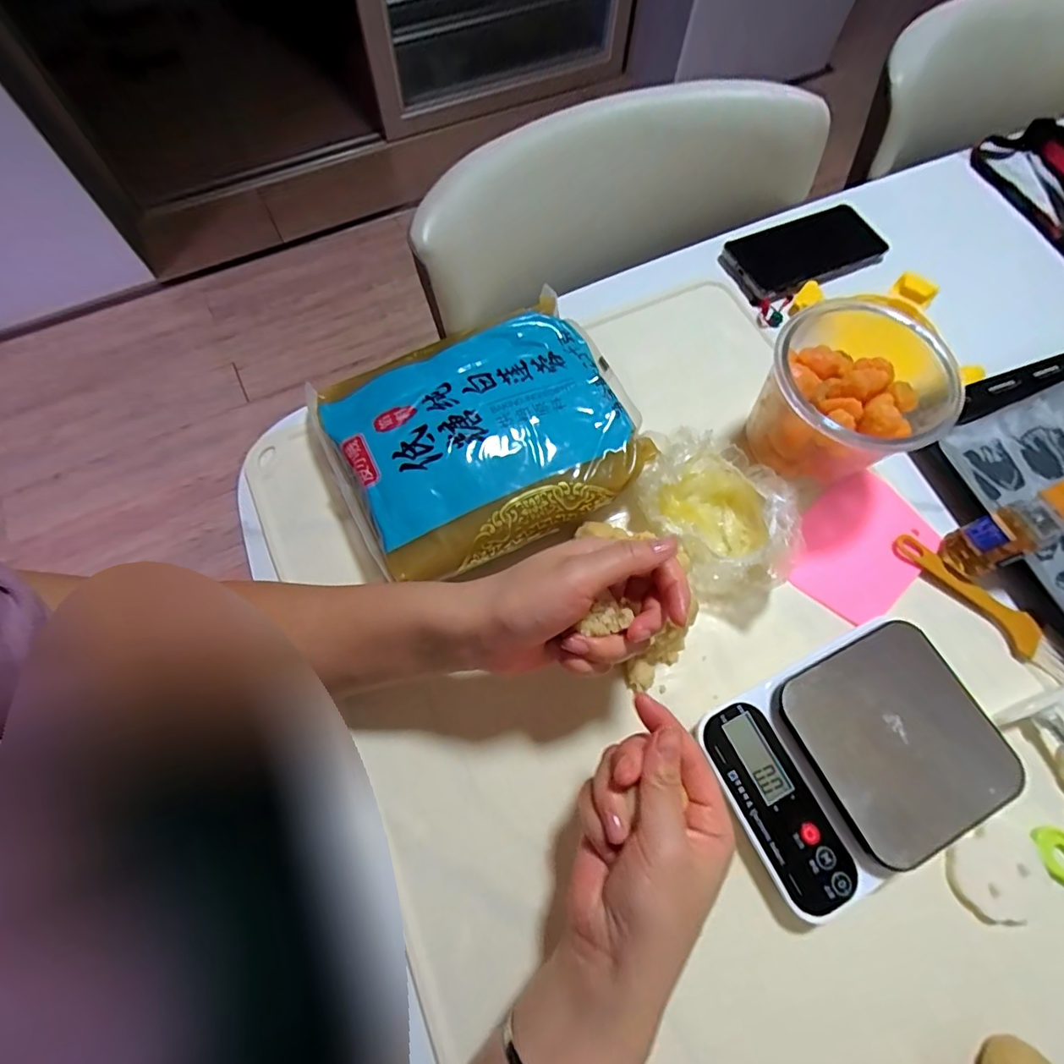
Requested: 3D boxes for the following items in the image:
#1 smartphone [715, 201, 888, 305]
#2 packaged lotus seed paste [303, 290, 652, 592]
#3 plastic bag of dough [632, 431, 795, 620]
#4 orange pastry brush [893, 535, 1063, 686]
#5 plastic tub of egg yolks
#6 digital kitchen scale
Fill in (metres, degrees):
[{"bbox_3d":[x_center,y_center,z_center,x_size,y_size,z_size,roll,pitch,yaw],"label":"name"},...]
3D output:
[{"bbox_3d":[0.283,-0.292,0.528,0.170,0.019,0.086,-26,71,-9],"label":"smartphone"},{"bbox_3d":[-0.038,-0.077,0.408,0.234,0.062,0.194,-26,71,-9],"label":"packaged lotus seed paste"},{"bbox_3d":[0.145,-0.017,0.391,0.094,0.062,0.149,-34,73,-12],"label":"plastic bag of dough"},{"bbox_3d":[0.351,0.054,0.392,0.032,0.010,0.144,-38,74,-13],"label":"orange pastry brush"},{"bbox_3d":[0.234,-0.099,0.394,0.114,0.117,0.108,0,69,0],"label":"plastic tub of egg yolks"},{"bbox_3d":[0.214,0.149,0.339,0.179,0.037,0.131,-26,71,-9],"label":"digital kitchen scale"}]

